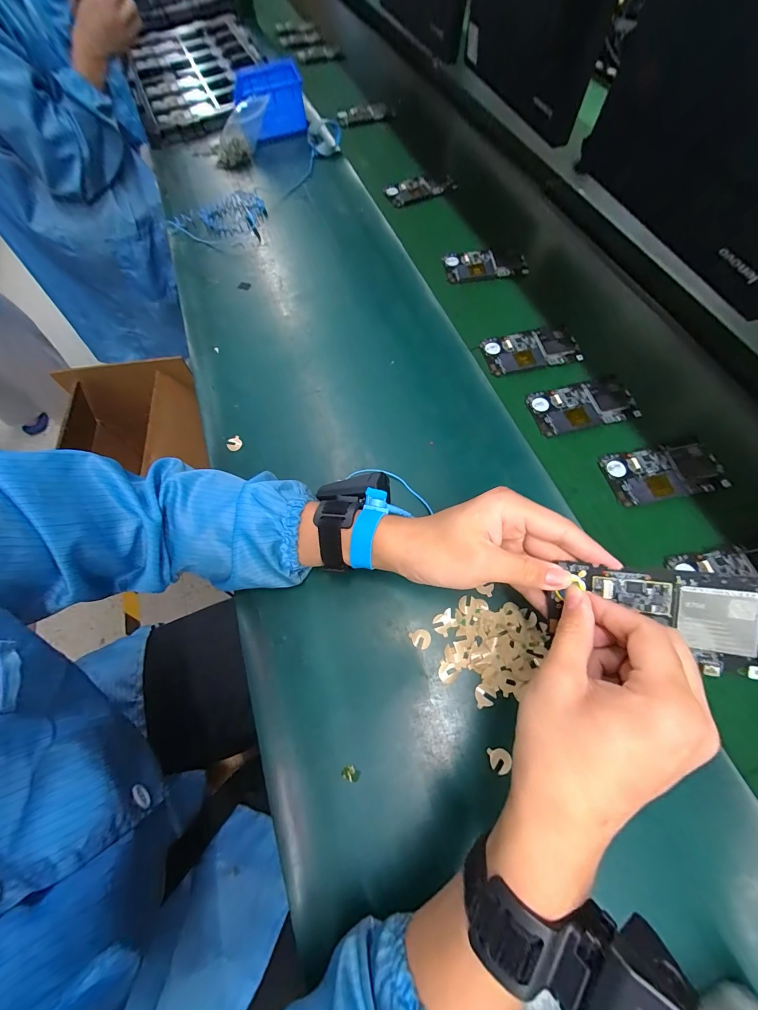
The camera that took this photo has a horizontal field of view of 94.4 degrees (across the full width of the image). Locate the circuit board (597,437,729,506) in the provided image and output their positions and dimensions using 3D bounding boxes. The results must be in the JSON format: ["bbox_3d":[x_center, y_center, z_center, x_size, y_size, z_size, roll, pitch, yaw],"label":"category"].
[{"bbox_3d":[0.316,-0.039,0.385,0.124,0.010,0.064,-12,68,-2],"label":"circuit board"}]

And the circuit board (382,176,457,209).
[{"bbox_3d":[0.074,-0.567,0.629,0.116,0.014,0.061,-17,68,-4],"label":"circuit board"}]

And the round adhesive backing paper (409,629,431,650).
[{"bbox_3d":[0.039,0.126,0.328,0.018,0.004,0.017,-20,68,-5],"label":"round adhesive backing paper"}]

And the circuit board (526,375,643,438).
[{"bbox_3d":[0.247,-0.123,0.425,0.121,0.008,0.065,-14,68,-3],"label":"circuit board"}]

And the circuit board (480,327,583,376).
[{"bbox_3d":[0.203,-0.207,0.464,0.125,0.006,0.065,-14,68,-3],"label":"circuit board"}]

